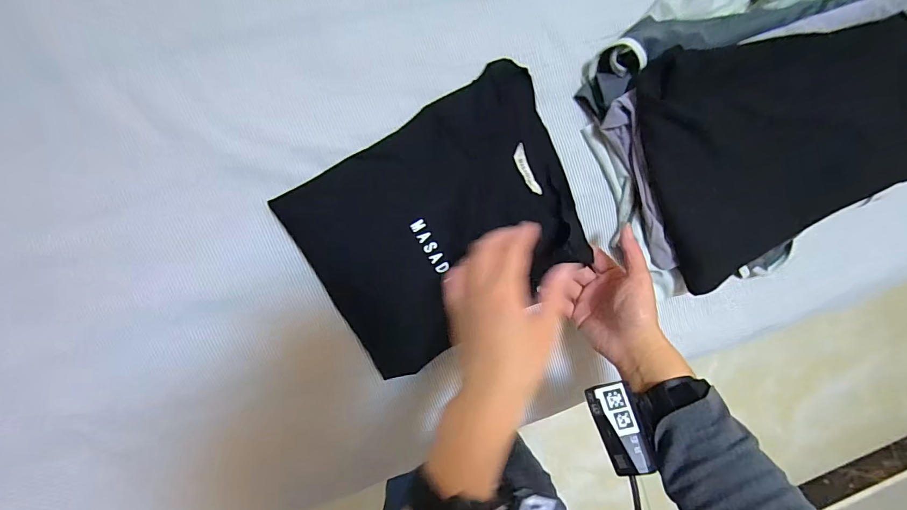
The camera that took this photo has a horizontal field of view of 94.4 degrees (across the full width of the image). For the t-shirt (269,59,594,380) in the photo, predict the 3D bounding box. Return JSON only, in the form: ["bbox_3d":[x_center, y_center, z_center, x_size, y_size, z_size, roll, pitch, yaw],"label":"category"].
[{"bbox_3d":[-0.005,-0.028,0.411,0.262,0.049,0.211,-30,99,-3],"label":"t-shirt"}]

